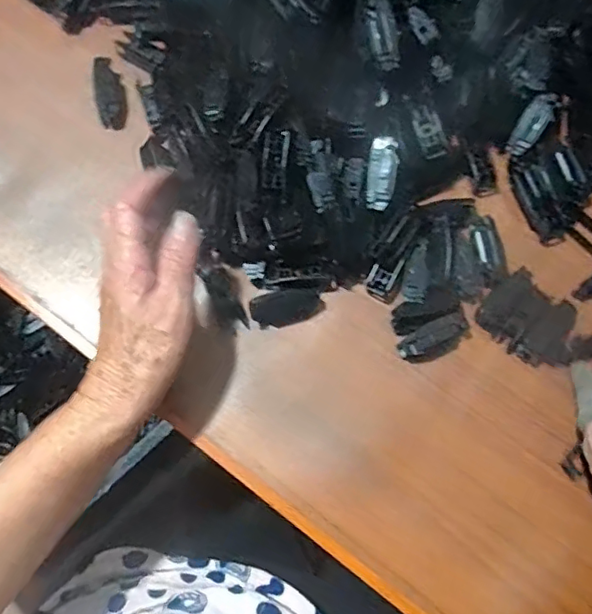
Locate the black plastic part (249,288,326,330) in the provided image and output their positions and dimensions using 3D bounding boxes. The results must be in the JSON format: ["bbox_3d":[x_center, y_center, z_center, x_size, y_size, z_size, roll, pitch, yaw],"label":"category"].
[{"bbox_3d":[-0.006,0.000,0.393,0.050,0.005,0.025,-13,102,-5],"label":"black plastic part"}]

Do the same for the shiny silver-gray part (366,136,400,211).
[{"bbox_3d":[0.058,-0.090,0.380,0.019,0.008,0.049,8,92,3],"label":"shiny silver-gray part"}]

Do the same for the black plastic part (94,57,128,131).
[{"bbox_3d":[-0.141,-0.161,0.425,0.020,0.016,0.050,-10,79,-4],"label":"black plastic part"}]

